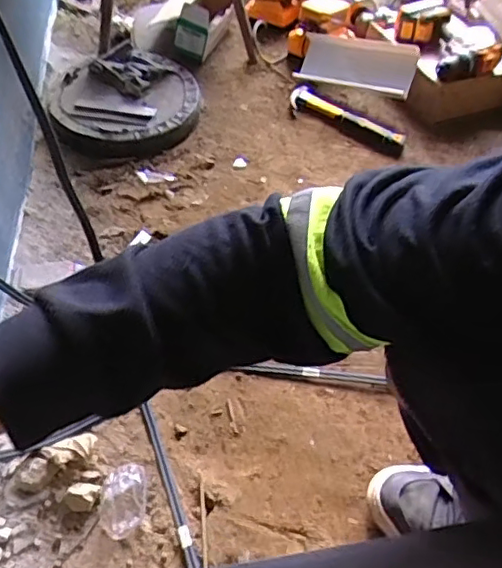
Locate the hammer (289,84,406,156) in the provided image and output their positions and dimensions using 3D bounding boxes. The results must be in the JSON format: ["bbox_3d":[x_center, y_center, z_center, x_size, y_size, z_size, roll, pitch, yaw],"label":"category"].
[{"bbox_3d":[0.192,-0.340,1.209,0.270,0.030,0.078,33,58,21],"label":"hammer"}]

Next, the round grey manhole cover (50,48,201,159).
[{"bbox_3d":[-0.256,-0.376,1.204,0.288,0.063,0.275,1,52,-1],"label":"round grey manhole cover"}]

